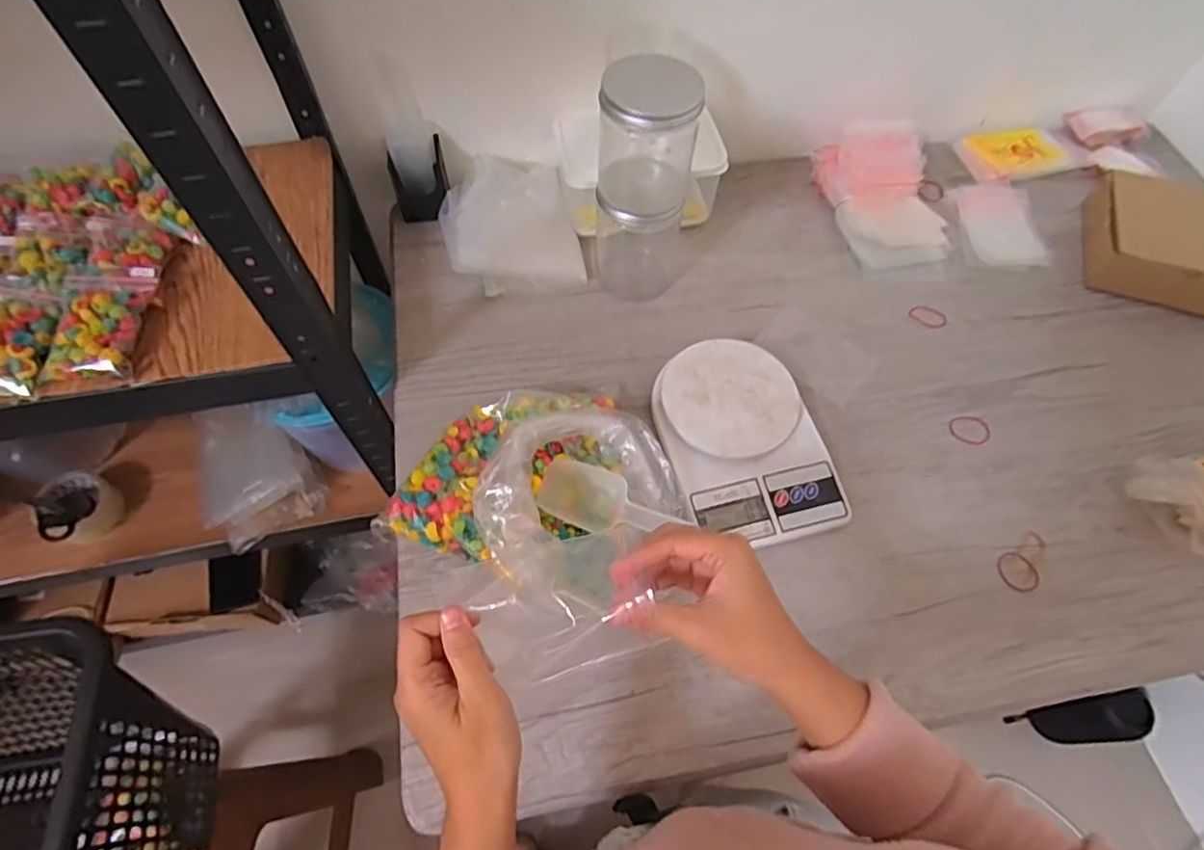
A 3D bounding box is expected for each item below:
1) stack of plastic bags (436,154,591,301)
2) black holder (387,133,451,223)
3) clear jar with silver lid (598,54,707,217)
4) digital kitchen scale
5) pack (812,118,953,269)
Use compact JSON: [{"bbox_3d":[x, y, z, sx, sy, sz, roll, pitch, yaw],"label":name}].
[{"bbox_3d":[-0.109,-0.237,0.724,0.145,0.037,0.186,-13,62,-9],"label":"stack of plastic bags"},{"bbox_3d":[-0.212,-0.287,0.729,0.068,0.068,0.047,-19,63,-12],"label":"black holder"},{"bbox_3d":[0.042,-0.252,0.557,0.084,0.128,0.073,15,62,7],"label":"clear jar with silver lid"},{"bbox_3d":[0.136,0.016,0.603,0.145,0.043,0.202,-13,62,-9],"label":"digital kitchen scale"},{"bbox_3d":[0.343,-0.280,0.745,0.112,0.069,0.181,-11,62,-8],"label":"pack"}]

